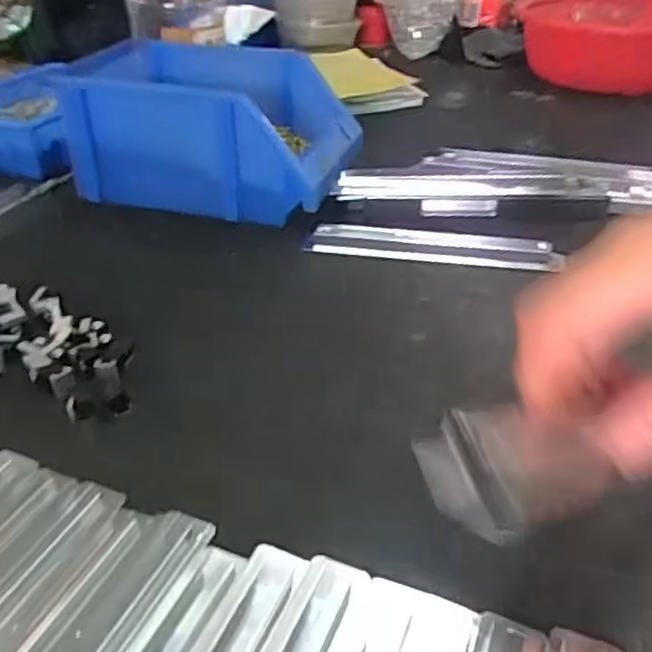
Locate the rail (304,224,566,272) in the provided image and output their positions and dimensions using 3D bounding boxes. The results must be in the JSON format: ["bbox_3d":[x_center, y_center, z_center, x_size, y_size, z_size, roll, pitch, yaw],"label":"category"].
[{"bbox_3d":[0.082,-0.062,0.554,0.195,0.023,0.019,7,34,10],"label":"rail"}]

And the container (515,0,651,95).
[{"bbox_3d":[0.414,-0.415,0.984,0.258,0.087,0.409,18,37,25],"label":"container"}]

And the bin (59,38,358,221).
[{"bbox_3d":[-0.099,-0.180,0.642,0.237,0.110,0.153,10,34,14],"label":"bin"}]

